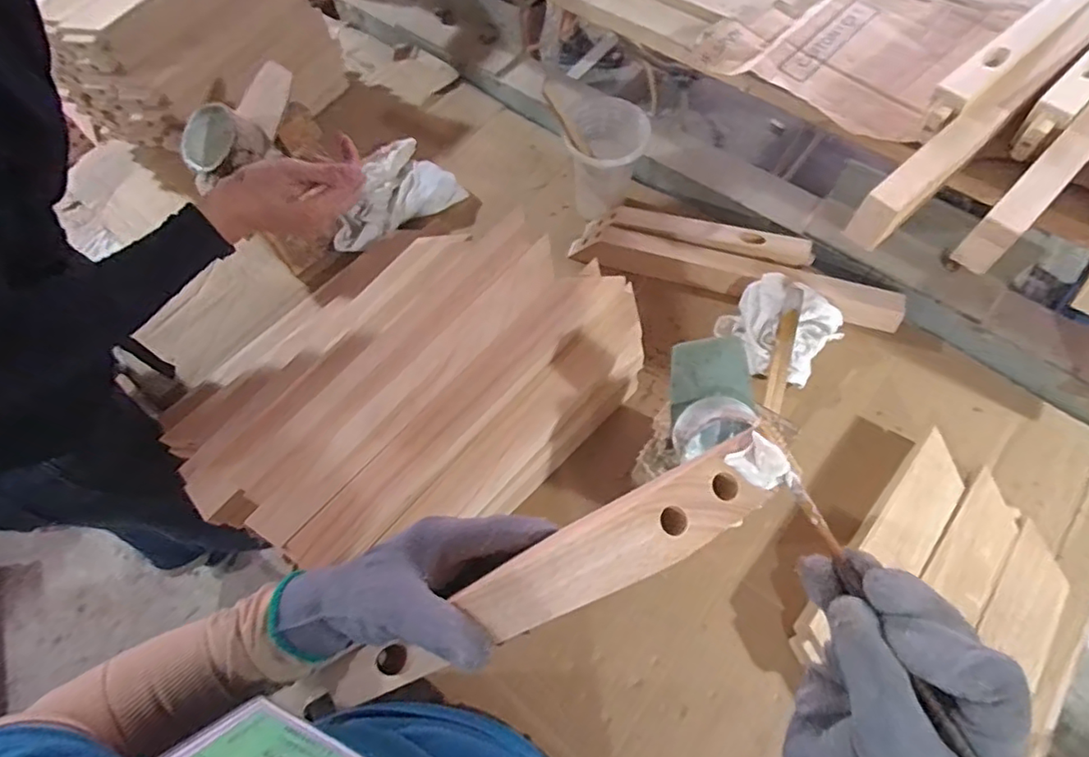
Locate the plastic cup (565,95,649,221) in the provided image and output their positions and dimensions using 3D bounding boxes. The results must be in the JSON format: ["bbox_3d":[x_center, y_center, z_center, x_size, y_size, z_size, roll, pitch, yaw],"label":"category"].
[{"bbox_3d":[0.081,-0.307,0.808,0.108,0.126,0.090,-6,65,1],"label":"plastic cup"}]

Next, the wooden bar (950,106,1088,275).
[{"bbox_3d":[0.504,-0.238,0.519,0.411,0.043,0.032,-42,69,-15],"label":"wooden bar"}]

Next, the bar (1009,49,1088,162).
[{"bbox_3d":[0.519,-0.295,0.537,0.268,0.044,0.031,-42,69,-15],"label":"bar"}]

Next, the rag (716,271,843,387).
[{"bbox_3d":[0.294,-0.066,0.727,0.129,0.060,0.124,36,72,18],"label":"rag"}]

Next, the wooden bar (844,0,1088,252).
[{"bbox_3d":[0.426,-0.253,0.534,0.399,0.049,0.034,-39,69,-14],"label":"wooden bar"}]

